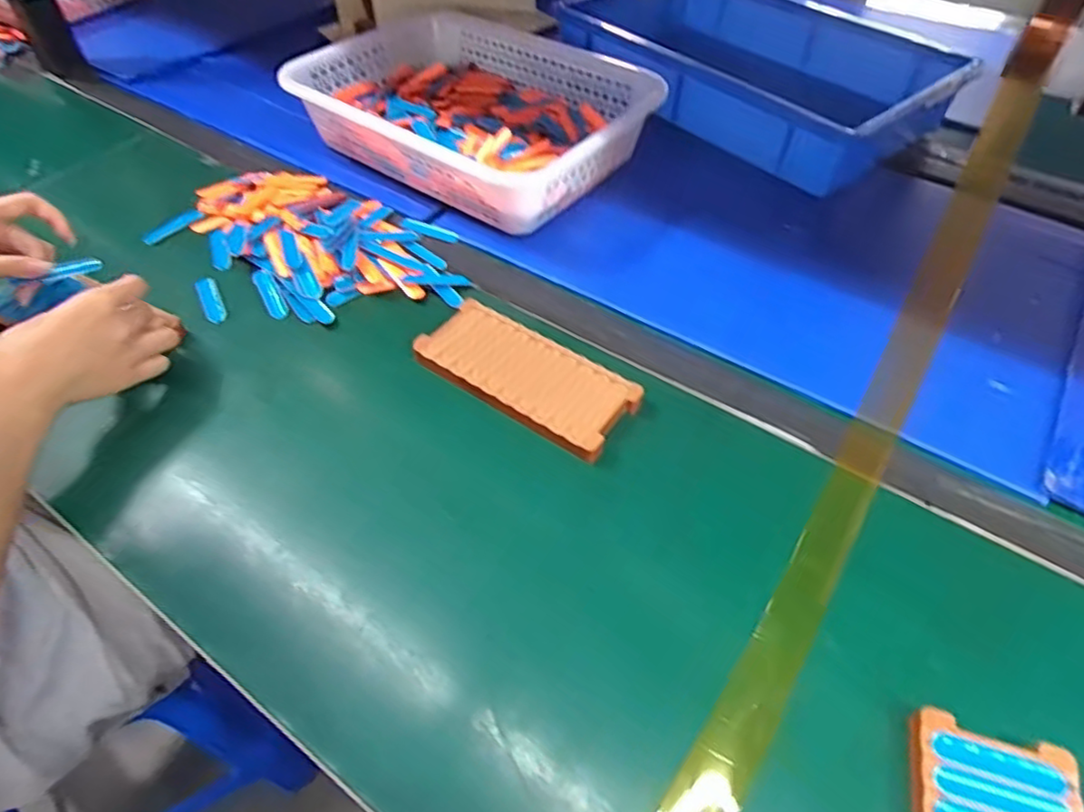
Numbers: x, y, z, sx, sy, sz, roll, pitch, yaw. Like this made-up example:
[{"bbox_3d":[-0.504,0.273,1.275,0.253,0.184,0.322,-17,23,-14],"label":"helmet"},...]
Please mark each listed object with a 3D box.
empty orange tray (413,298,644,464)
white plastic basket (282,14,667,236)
[{"bbox_3d":[-0.012,-0.026,0.508,0.170,0.015,0.078,29,55,22],"label":"empty orange tray"},{"bbox_3d":[-0.072,-0.329,0.718,0.353,0.069,0.273,30,55,22],"label":"white plastic basket"}]

